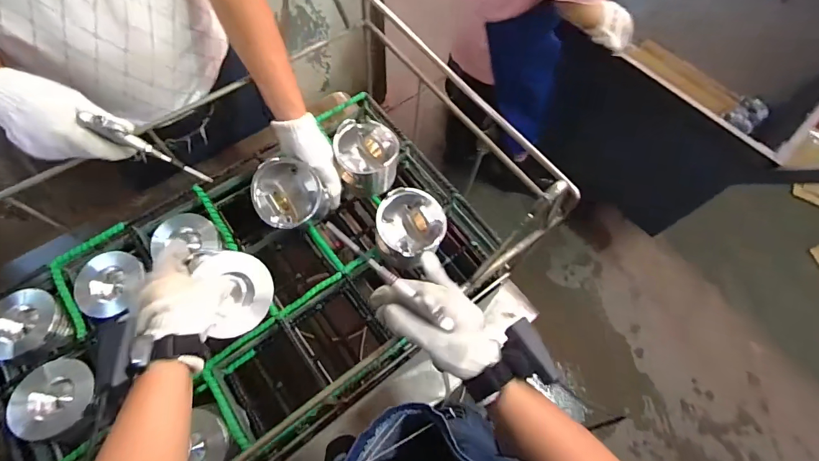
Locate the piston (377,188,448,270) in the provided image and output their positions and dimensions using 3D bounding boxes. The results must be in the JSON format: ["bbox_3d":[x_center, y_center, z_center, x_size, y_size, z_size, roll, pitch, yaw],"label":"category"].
[{"bbox_3d":[0.002,-0.003,0.648,0.108,0.067,0.119,7,66,1],"label":"piston"}]

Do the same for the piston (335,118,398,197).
[{"bbox_3d":[-0.076,-0.135,0.714,0.107,0.097,0.116,1,66,-1],"label":"piston"}]

